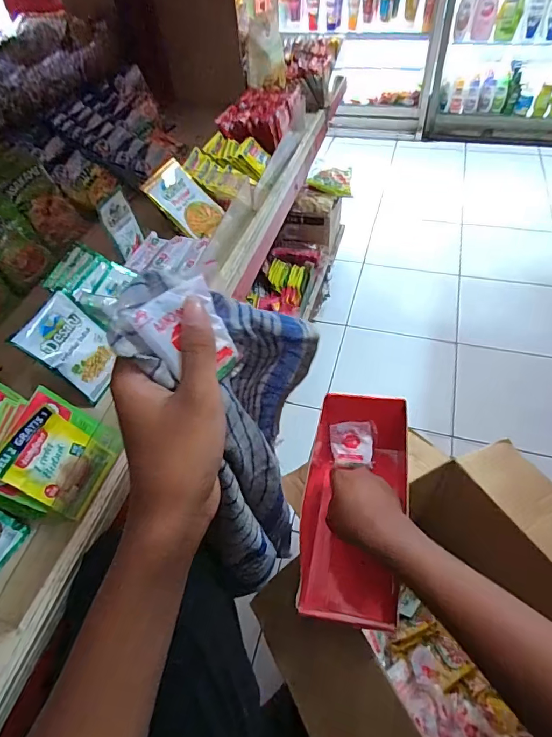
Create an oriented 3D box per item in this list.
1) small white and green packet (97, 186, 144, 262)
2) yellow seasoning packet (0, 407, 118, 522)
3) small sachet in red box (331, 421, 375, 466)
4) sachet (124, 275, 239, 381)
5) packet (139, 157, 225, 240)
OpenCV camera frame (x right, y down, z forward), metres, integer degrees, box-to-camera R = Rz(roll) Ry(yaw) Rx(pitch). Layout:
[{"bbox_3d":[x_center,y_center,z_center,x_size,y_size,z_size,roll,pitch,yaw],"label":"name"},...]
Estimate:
[{"bbox_3d":[-0.210,-0.196,0.584,0.008,0.078,0.051,10,52,26],"label":"small white and green packet"},{"bbox_3d":[-0.193,0.084,0.383,0.004,0.089,0.067,-8,46,41],"label":"yellow seasoning packet"},{"bbox_3d":[0.109,0.107,0.616,0.058,0.007,0.058,-2,81,12],"label":"small sachet in red box"},{"bbox_3d":[-0.055,-0.019,0.269,0.052,0.062,0.011,-34,16,-28],"label":"sachet"},{"bbox_3d":[-0.135,-0.255,0.658,0.124,0.011,0.082,45,58,-12],"label":"packet"}]

